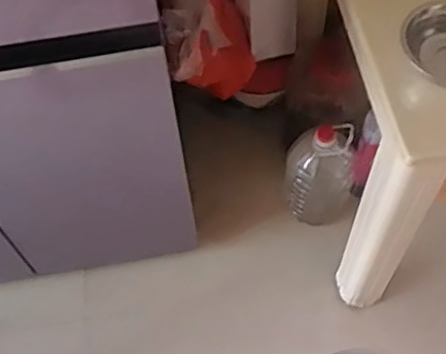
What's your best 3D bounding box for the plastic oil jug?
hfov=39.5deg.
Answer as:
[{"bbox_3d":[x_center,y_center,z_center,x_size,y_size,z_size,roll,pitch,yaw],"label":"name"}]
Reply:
[{"bbox_3d":[0.245,-0.010,1.570,0.173,0.260,0.148,8,61,7],"label":"plastic oil jug"}]

